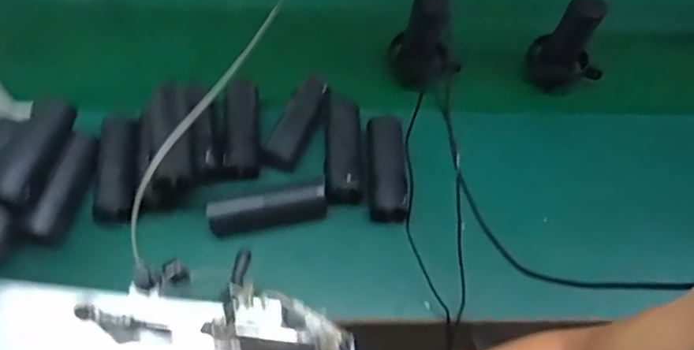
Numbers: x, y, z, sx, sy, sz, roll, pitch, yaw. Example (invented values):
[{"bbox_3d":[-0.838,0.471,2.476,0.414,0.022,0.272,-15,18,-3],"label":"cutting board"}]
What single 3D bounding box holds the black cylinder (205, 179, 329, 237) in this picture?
[{"bbox_3d":[-0.110,0.048,0.736,0.165,0.050,0.048,-12,59,-10],"label":"black cylinder"}]

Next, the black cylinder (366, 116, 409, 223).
[{"bbox_3d":[0.057,-0.012,0.769,0.060,0.063,0.166,1,58,-2],"label":"black cylinder"}]

